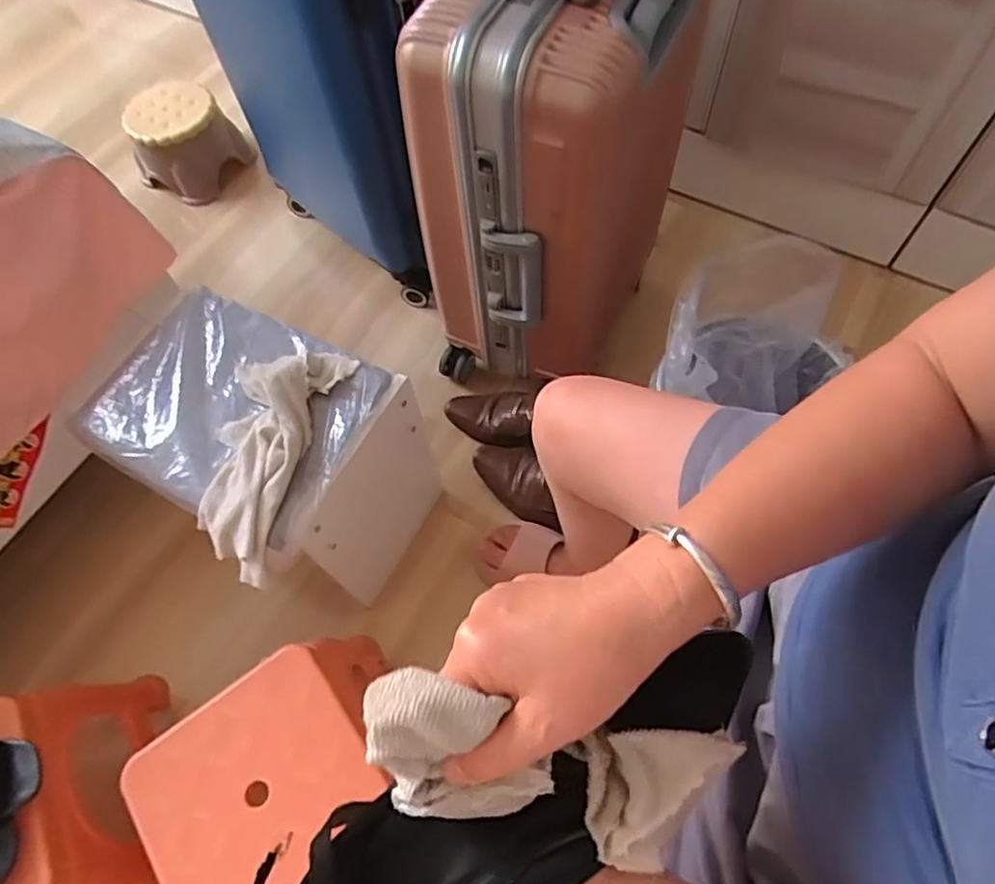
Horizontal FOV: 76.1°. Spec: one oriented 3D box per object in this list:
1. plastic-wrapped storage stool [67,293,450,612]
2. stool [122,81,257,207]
[{"bbox_3d":[-0.291,0.029,0.873,0.319,0.350,0.249,21,66,13],"label":"plastic-wrapped storage stool"},{"bbox_3d":[-0.688,-0.659,1.389,0.218,0.154,0.194,-37,67,-14],"label":"stool"}]

